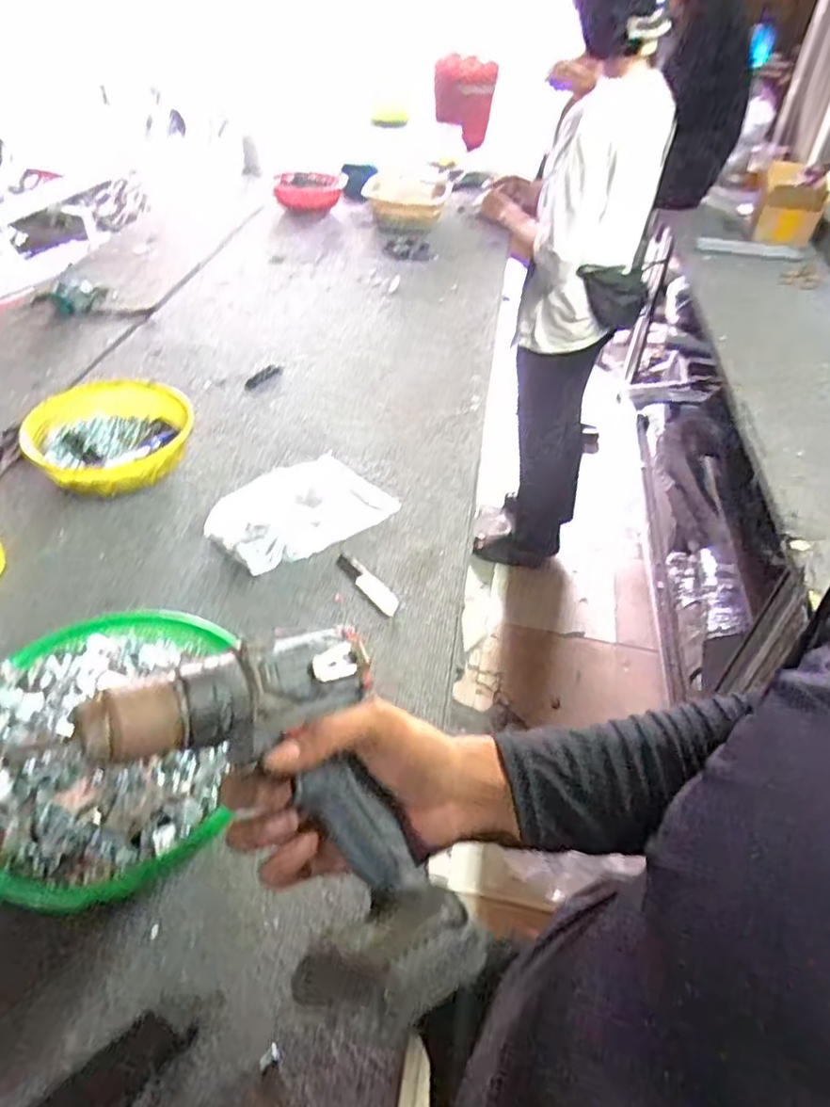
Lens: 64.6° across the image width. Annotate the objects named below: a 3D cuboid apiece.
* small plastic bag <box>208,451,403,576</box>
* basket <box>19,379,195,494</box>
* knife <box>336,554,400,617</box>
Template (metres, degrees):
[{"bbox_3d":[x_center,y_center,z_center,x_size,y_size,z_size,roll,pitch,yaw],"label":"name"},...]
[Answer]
[{"bbox_3d":[-0.139,-0.058,0.792,0.208,0.029,0.135,-31,54,-33],"label":"small plastic bag"},{"bbox_3d":[-0.379,-0.137,0.801,0.158,0.084,0.170,8,42,1],"label":"basket"},{"bbox_3d":[-0.055,0.032,0.731,0.023,0.004,0.101,-27,52,-31],"label":"knife"}]

